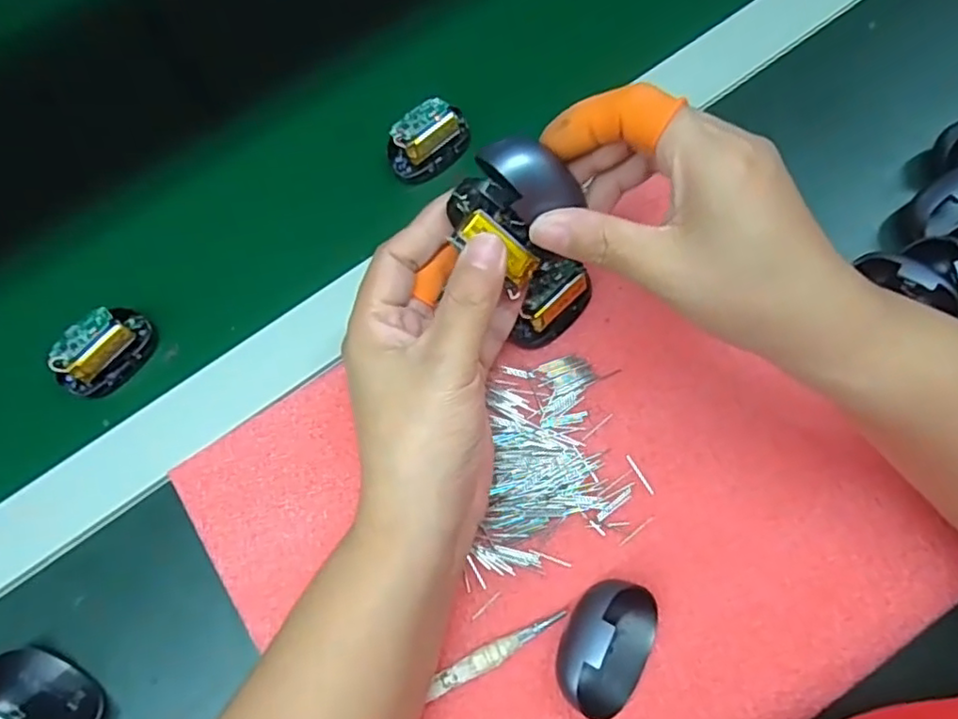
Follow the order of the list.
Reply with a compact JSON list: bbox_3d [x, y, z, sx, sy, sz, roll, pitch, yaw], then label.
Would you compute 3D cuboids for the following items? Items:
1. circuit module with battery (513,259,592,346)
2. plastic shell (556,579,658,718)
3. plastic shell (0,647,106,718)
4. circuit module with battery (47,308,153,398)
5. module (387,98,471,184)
[{"bbox_3d":[0.036,-0.028,0.328,0.044,0.037,0.024,-40,73,-12],"label":"circuit module with battery"},{"bbox_3d":[0.056,0.126,0.283,0.038,0.030,0.056,29,73,12],"label":"plastic shell"},{"bbox_3d":[-0.206,0.158,0.292,0.019,0.043,0.055,-41,82,18],"label":"plastic shell"},{"bbox_3d":[-0.209,-0.006,0.349,0.053,0.037,0.022,-45,54,-10],"label":"circuit module with battery"},{"bbox_3d":[-0.030,-0.131,0.380,0.050,0.028,0.027,-41,73,-12],"label":"module"}]

